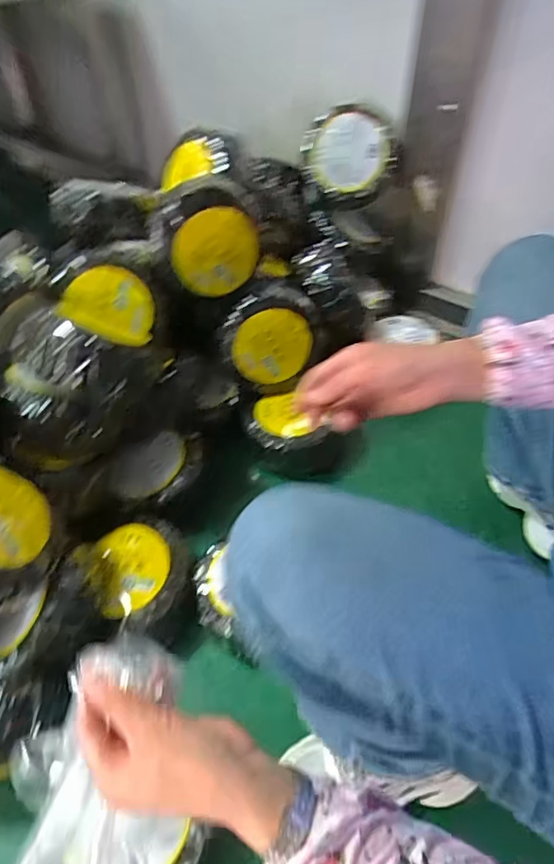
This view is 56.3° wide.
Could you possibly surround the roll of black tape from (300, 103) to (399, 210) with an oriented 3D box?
[{"bbox_3d":[0.156,-0.593,1.114,0.205,0.197,0.049,-4,22,4],"label":"roll of black tape"}]

